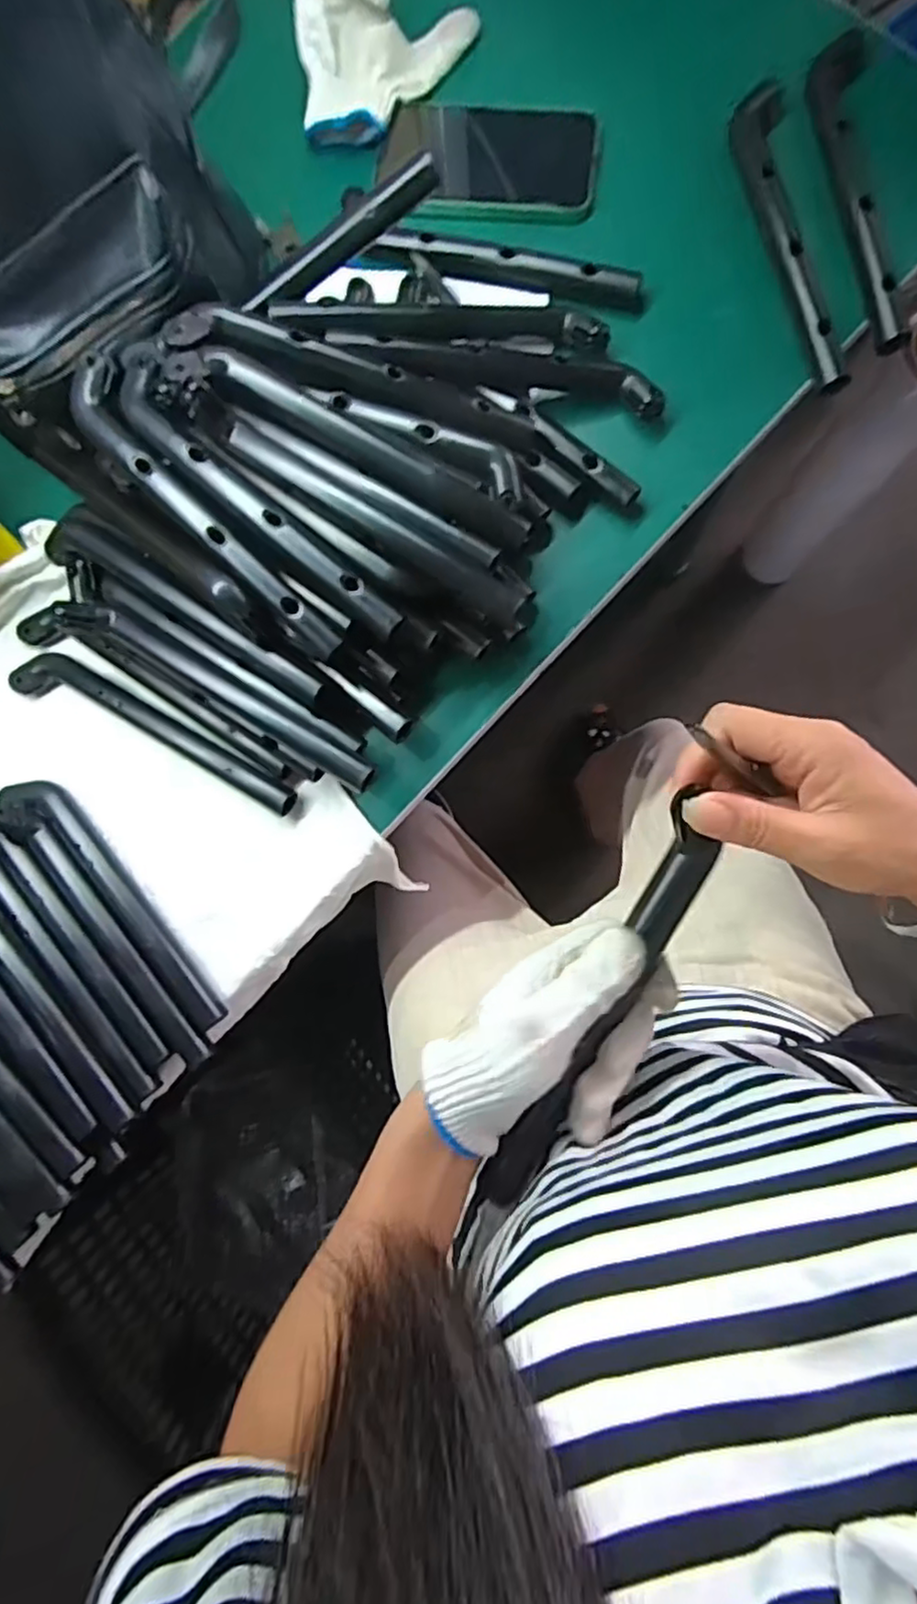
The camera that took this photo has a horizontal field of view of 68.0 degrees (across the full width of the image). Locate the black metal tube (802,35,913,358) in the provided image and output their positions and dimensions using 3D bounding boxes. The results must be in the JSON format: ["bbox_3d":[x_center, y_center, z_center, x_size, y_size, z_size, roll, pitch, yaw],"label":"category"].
[{"bbox_3d":[0.292,-0.444,0.499,0.038,0.023,0.231,-8,85,4],"label":"black metal tube"}]

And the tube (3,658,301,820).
[{"bbox_3d":[-0.230,-0.057,0.514,0.241,0.016,0.037,24,88,6],"label":"tube"}]

